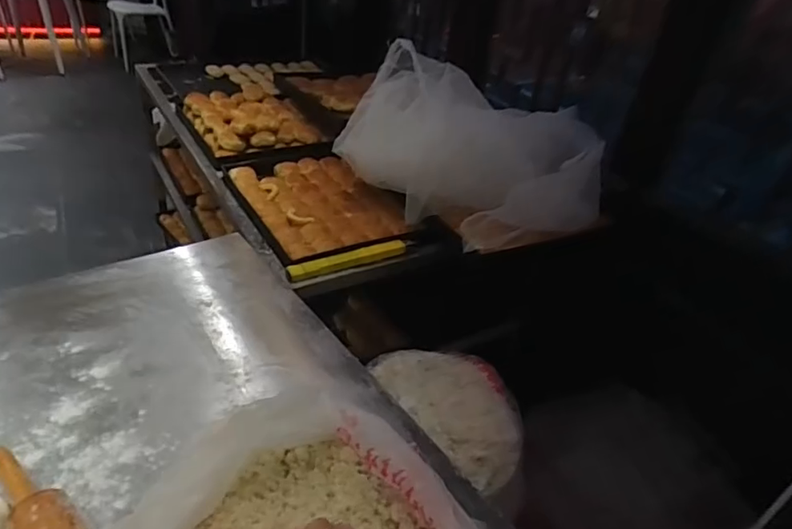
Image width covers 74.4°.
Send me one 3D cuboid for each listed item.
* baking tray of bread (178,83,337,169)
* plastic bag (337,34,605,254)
[{"bbox_3d":[-0.387,-0.401,1.416,0.311,0.069,0.391,-14,39,-28],"label":"baking tray of bread"},{"bbox_3d":[0.132,-0.243,1.049,0.266,0.239,0.506,-25,47,-38],"label":"plastic bag"}]

